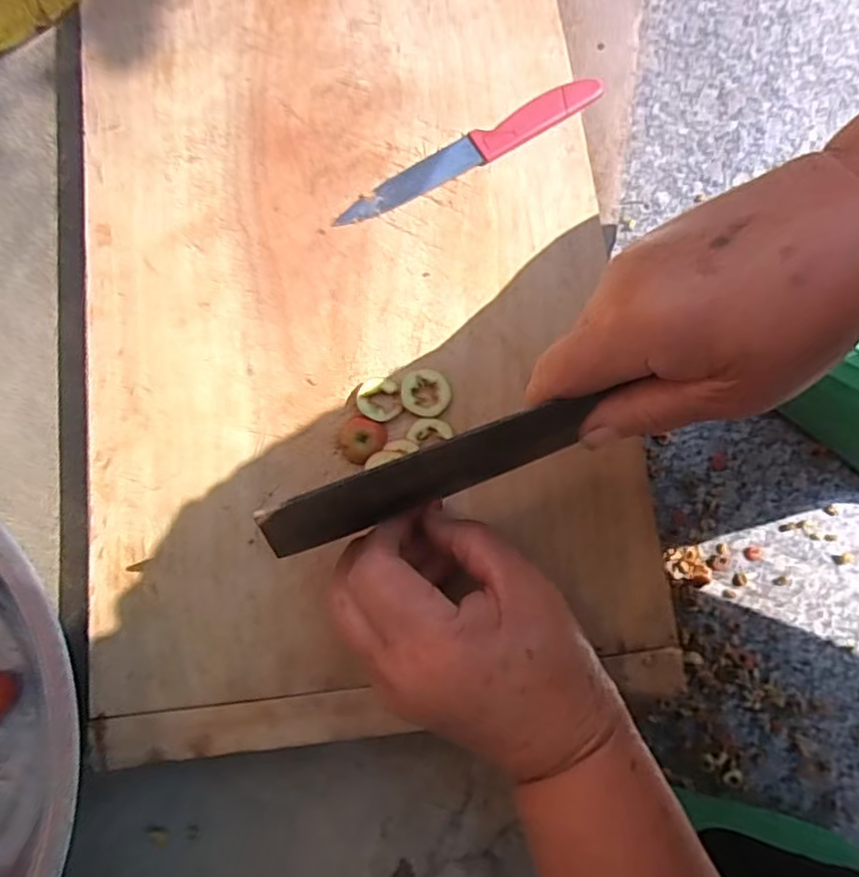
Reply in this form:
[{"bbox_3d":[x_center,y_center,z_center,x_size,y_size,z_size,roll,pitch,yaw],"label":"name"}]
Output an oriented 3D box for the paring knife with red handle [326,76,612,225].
[{"bbox_3d":[0.024,-0.164,0.357,0.169,0.006,0.019,-29,81,-7],"label":"paring knife with red handle"}]

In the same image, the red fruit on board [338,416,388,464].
[{"bbox_3d":[-0.035,0.000,0.320,0.024,0.009,0.022,0,79,-1],"label":"red fruit on board"}]

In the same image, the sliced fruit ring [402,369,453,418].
[{"bbox_3d":[-0.001,-0.024,0.327,0.026,0.005,0.024,0,79,-1],"label":"sliced fruit ring"}]

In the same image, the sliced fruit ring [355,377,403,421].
[{"bbox_3d":[-0.026,-0.021,0.324,0.023,0.004,0.023,0,79,-1],"label":"sliced fruit ring"}]

